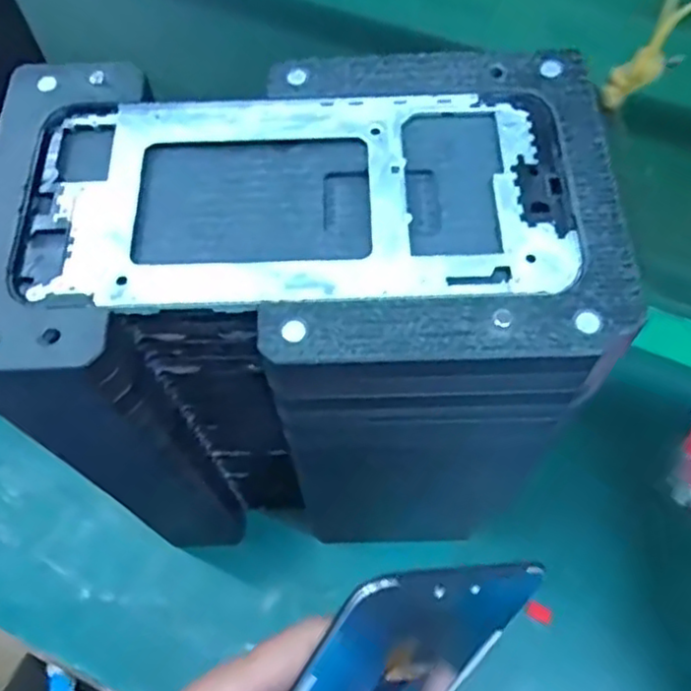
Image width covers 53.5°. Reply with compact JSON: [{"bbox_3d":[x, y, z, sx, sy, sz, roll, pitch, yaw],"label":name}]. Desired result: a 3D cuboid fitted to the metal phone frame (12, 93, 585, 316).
[{"bbox_3d":[-0.013,-0.045,0.205,0.151,0.006,0.076,-2,64,1],"label":"metal phone frame"}]

